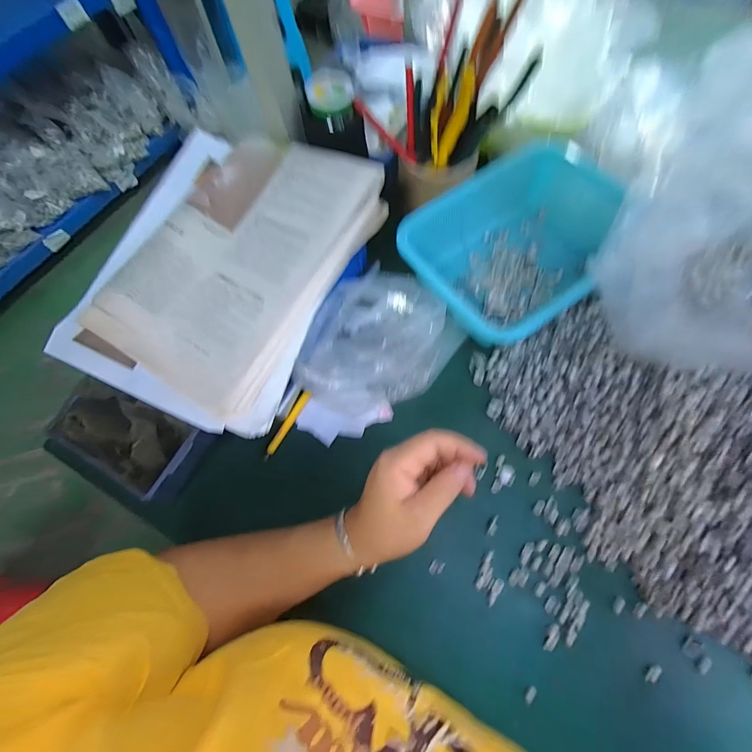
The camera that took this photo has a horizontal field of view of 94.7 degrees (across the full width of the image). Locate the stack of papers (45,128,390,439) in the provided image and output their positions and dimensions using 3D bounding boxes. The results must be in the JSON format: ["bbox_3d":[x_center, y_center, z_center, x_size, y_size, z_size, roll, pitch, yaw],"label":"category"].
[{"bbox_3d":[-0.157,-0.113,0.355,0.243,0.036,0.299,22,79,11],"label":"stack of papers"}]

